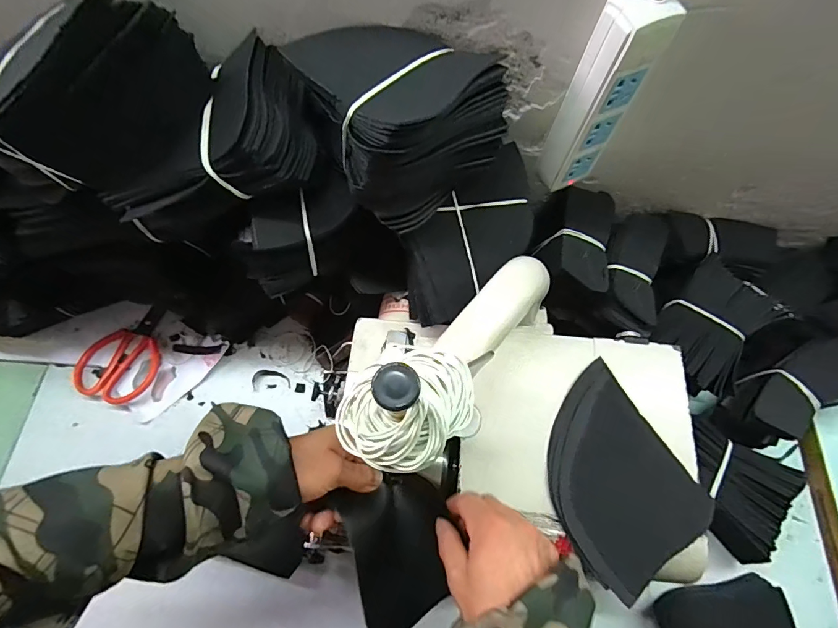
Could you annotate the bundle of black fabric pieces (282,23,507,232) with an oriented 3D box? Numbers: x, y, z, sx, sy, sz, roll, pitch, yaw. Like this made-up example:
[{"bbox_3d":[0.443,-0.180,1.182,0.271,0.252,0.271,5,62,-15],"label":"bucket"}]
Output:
[{"bbox_3d":[-0.013,-0.169,0.360,0.132,0.093,0.138,-28,73,-10],"label":"bundle of black fabric pieces"}]

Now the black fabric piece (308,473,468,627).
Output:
[{"bbox_3d":[-0.013,0.195,0.354,0.082,0.051,0.110,-20,69,-7],"label":"black fabric piece"}]

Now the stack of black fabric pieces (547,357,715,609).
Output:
[{"bbox_3d":[0.174,0.145,0.387,0.127,0.018,0.159,-31,71,-11],"label":"stack of black fabric pieces"}]

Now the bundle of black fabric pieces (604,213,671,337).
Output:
[{"bbox_3d":[0.252,-0.051,0.492,0.070,0.042,0.146,16,69,7],"label":"bundle of black fabric pieces"}]

